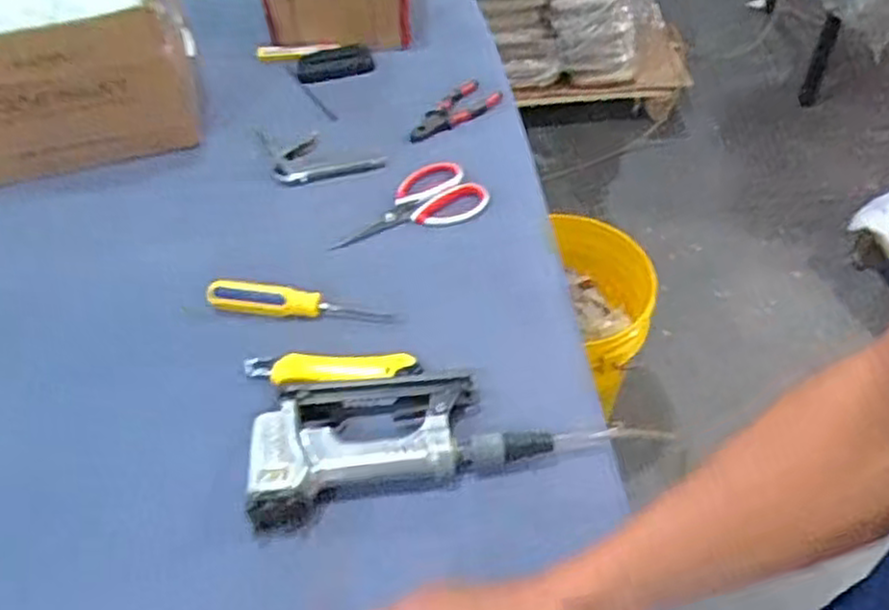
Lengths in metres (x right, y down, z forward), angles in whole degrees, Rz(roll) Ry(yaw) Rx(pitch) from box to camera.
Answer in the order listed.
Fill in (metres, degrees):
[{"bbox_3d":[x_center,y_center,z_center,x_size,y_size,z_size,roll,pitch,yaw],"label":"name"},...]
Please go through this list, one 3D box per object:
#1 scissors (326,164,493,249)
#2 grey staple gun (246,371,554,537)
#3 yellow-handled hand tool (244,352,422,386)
[{"bbox_3d":[-0.044,-0.116,0.862,0.178,0.011,0.090,-22,62,-13],"label":"scissors"},{"bbox_3d":[-0.052,0.114,0.657,0.246,0.063,0.124,-13,48,-9],"label":"grey staple gun"},{"bbox_3d":[-0.110,0.060,0.698,0.167,0.014,0.037,2,47,4],"label":"yellow-handled hand tool"}]

